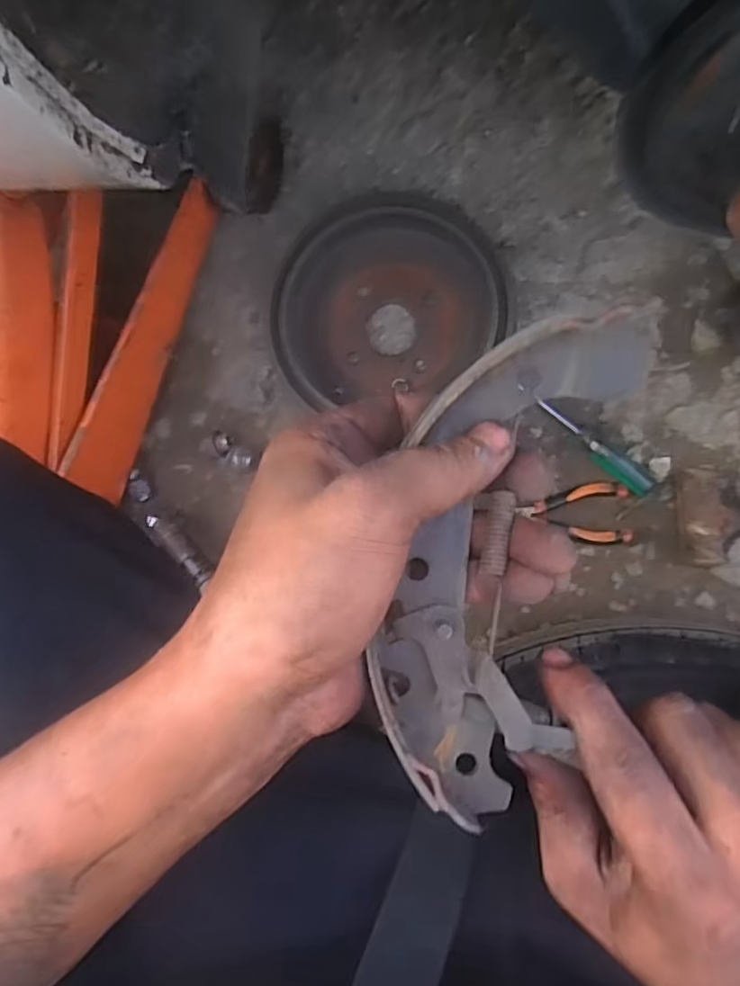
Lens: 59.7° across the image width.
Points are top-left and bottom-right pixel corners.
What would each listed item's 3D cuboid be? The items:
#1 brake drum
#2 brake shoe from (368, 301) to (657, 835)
[{"bbox_3d":[0.023,-0.202,0.648,0.225,0.060,0.208,1,88,6],"label":"brake drum"},{"bbox_3d":[0.042,0.018,0.209,0.066,0.029,0.170,17,87,7],"label":"brake shoe"}]

